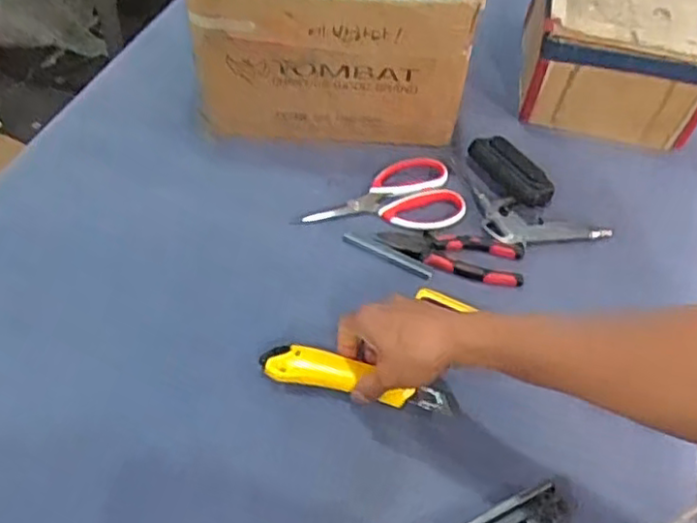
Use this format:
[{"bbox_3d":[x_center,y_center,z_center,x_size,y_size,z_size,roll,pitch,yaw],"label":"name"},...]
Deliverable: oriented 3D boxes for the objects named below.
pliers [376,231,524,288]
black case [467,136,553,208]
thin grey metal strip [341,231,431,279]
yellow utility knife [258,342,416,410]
[{"bbox_3d":[0.108,-0.014,0.702,0.149,0.011,0.058,14,52,6],"label":"pliers"},{"bbox_3d":[0.181,-0.103,0.762,0.051,0.025,0.111,-25,58,-23],"label":"black case"},{"bbox_3d":[0.040,-0.007,0.701,0.102,0.007,0.012,27,54,15],"label":"thin grey metal strip"},{"bbox_3d":[-0.012,0.099,0.599,0.131,0.011,0.037,14,52,2],"label":"yellow utility knife"}]

